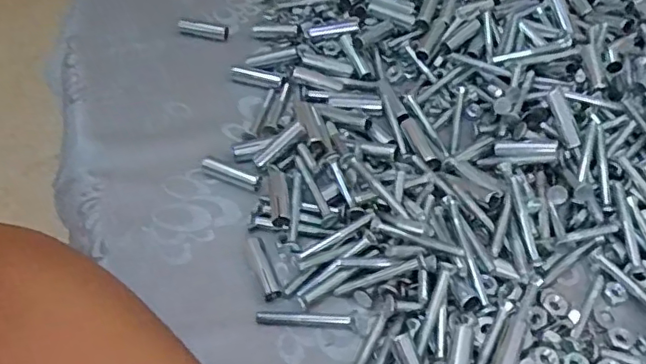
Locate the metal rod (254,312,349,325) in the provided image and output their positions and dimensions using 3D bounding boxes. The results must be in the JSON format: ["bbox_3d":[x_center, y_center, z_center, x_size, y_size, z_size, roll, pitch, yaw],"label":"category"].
[{"bbox_3d":[-0.011,0.074,0.320,0.051,0.004,0.006,2,52,2],"label":"metal rod"}]

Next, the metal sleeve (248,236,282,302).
[{"bbox_3d":[-0.034,0.050,0.340,0.010,0.007,0.044,-16,53,-11],"label":"metal sleeve"}]

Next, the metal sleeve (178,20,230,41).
[{"bbox_3d":[-0.096,-0.125,0.475,0.038,0.009,0.013,6,52,6],"label":"metal sleeve"}]

